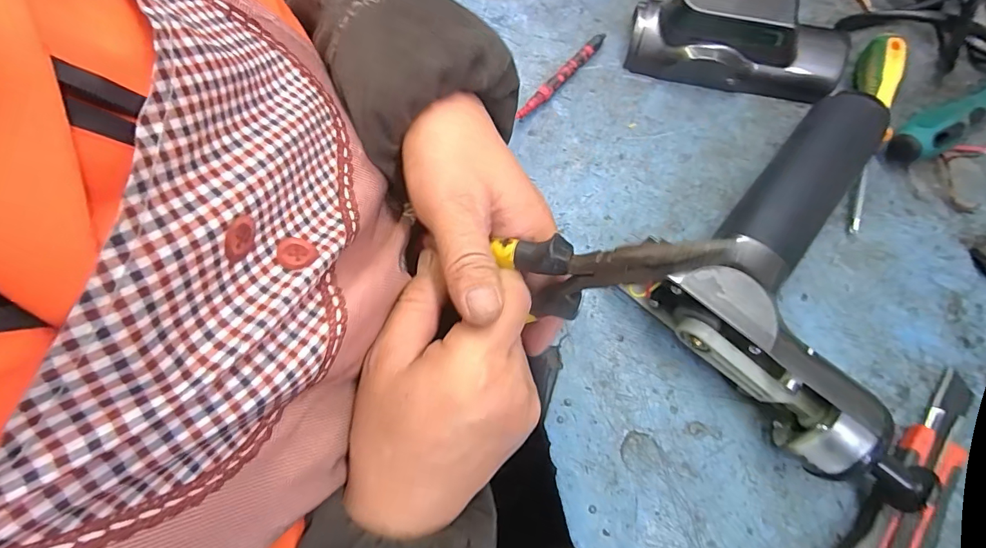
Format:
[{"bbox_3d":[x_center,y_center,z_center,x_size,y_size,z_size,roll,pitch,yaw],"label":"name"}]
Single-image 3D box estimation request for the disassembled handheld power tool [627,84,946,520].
[{"bbox_3d":[0.224,0.013,0.281,0.197,0.065,0.187,-41,78,-8],"label":"disassembled handheld power tool"}]

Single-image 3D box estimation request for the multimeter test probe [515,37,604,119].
[{"bbox_3d":[0.055,-0.157,0.357,0.010,0.013,0.101,40,80,10],"label":"multimeter test probe"}]

